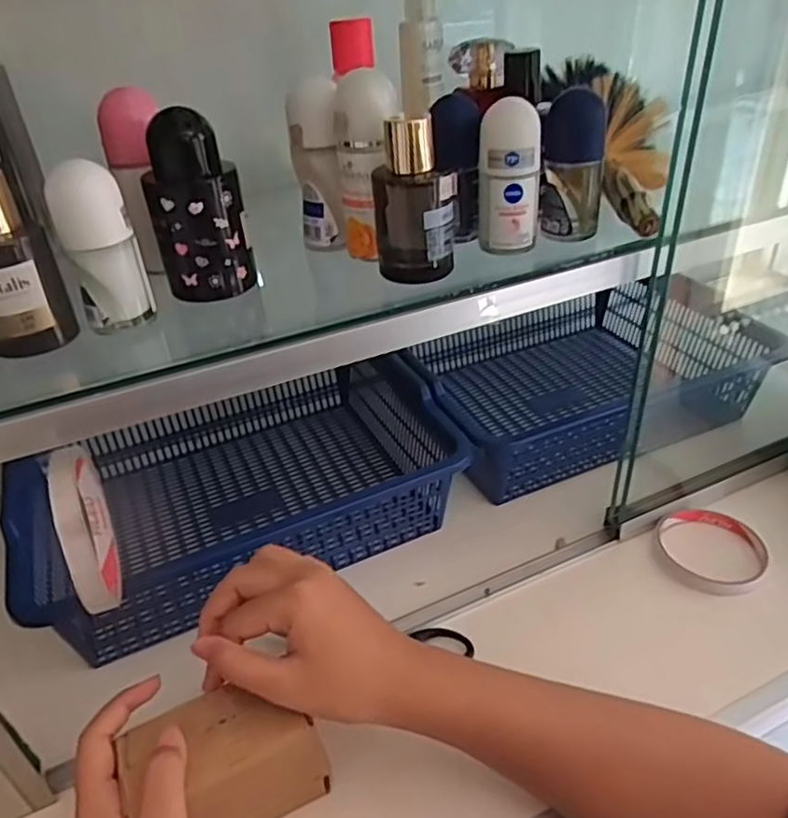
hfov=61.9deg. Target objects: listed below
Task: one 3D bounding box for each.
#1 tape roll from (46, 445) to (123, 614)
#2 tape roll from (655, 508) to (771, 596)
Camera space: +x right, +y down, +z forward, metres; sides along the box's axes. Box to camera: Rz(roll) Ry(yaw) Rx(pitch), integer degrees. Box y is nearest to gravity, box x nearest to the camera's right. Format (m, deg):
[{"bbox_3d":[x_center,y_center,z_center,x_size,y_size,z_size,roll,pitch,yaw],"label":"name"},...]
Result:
[{"bbox_3d":[-0.169,0.064,0.362,0.013,0.087,0.090,-15,37,-16],"label":"tape roll"},{"bbox_3d":[0.255,0.113,0.528,0.082,0.014,0.085,-2,35,1],"label":"tape roll"}]

